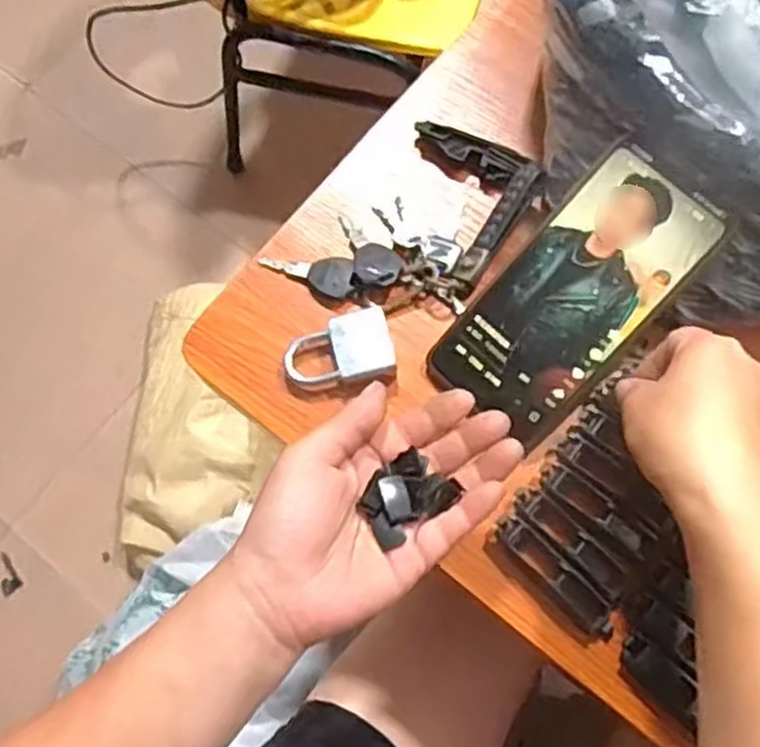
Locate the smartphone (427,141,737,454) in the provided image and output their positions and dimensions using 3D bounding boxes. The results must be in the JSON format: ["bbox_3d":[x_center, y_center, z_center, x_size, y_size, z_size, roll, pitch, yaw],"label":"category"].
[{"bbox_3d":[0.105,-0.041,0.416,0.077,0.009,0.159,45,101,15],"label":"smartphone"}]

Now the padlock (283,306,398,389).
[{"bbox_3d":[-0.023,-0.011,0.437,0.060,0.015,0.042,-13,71,-2],"label":"padlock"}]

